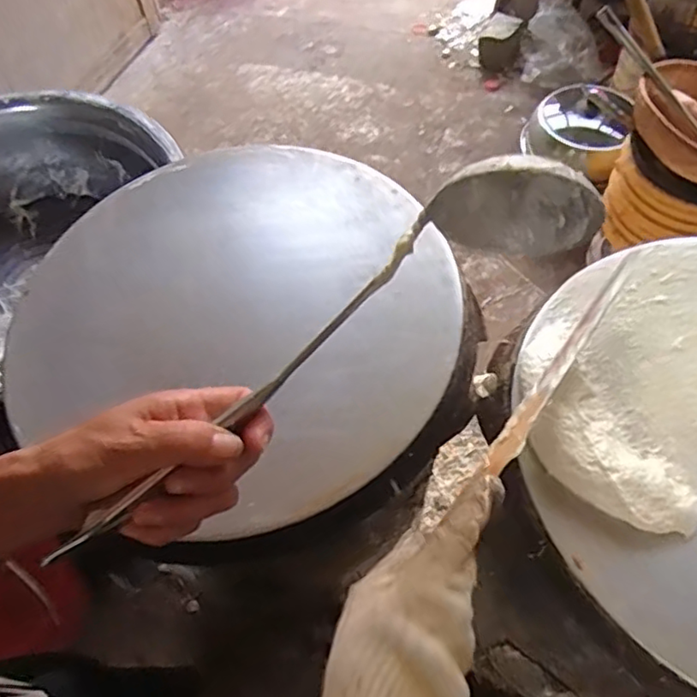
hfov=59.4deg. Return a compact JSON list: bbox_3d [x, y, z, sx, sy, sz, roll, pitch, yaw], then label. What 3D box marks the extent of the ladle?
[{"bbox_3d":[-0.014,-0.002,0.339,0.343,0.065,0.068,-34,62,-10],"label":"ladle"}]

